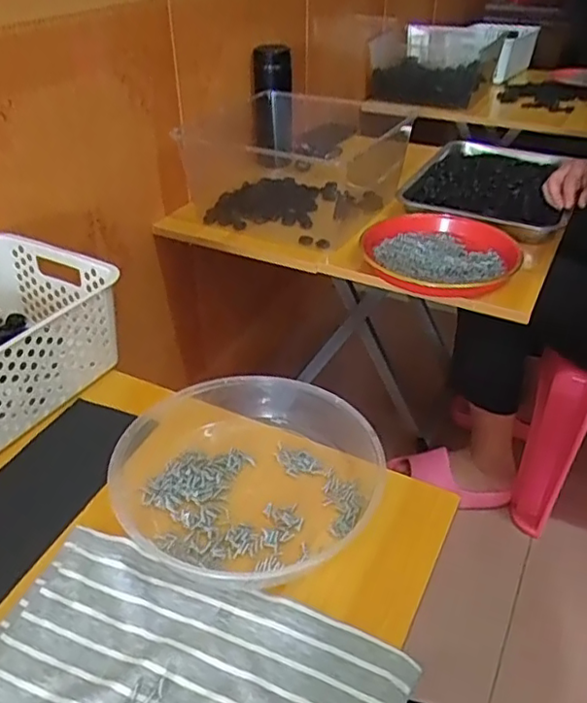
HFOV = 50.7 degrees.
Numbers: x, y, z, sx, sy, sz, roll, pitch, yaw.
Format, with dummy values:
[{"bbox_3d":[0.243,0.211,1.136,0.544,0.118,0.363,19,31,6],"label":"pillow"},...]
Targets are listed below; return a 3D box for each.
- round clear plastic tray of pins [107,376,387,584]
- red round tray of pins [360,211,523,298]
[{"bbox_3d":[-0.042,0.100,0.549,0.228,0.040,0.210,0,36,0],"label":"round clear plastic tray of pins"},{"bbox_3d":[0.198,-0.139,0.889,0.229,0.037,0.212,0,36,0],"label":"red round tray of pins"}]

